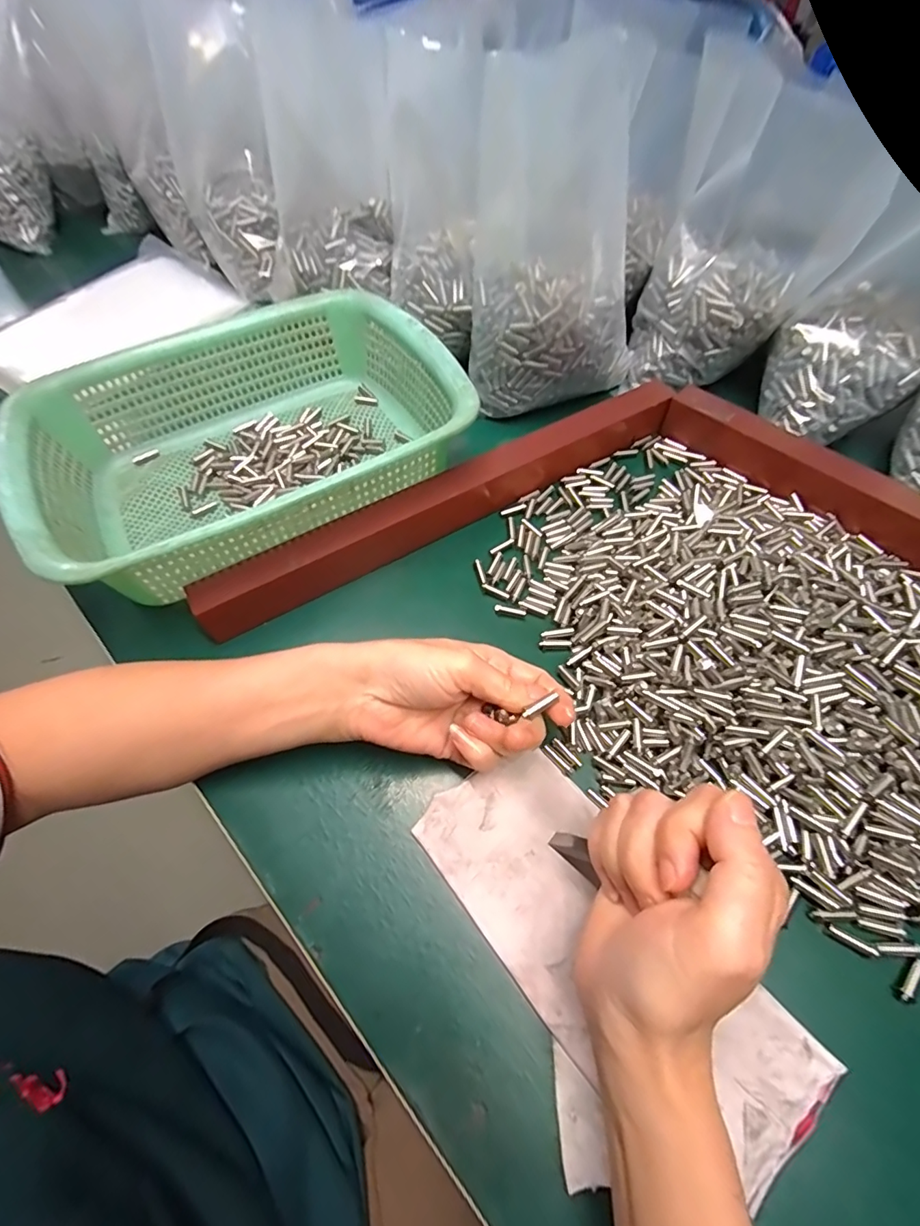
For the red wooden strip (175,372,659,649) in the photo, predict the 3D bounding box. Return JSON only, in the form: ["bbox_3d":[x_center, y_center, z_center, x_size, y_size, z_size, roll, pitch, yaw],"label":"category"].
[{"bbox_3d":[-0.003,-0.086,0.373,0.384,0.039,0.027,-28,62,-14],"label":"red wooden strip"}]

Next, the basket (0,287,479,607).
[{"bbox_3d":[-0.154,-0.131,0.374,0.288,0.084,0.217,-29,62,-14],"label":"basket"}]

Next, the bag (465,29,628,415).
[{"bbox_3d":[0.080,-0.281,0.385,0.138,0.197,0.132,10,60,8],"label":"bag"}]

